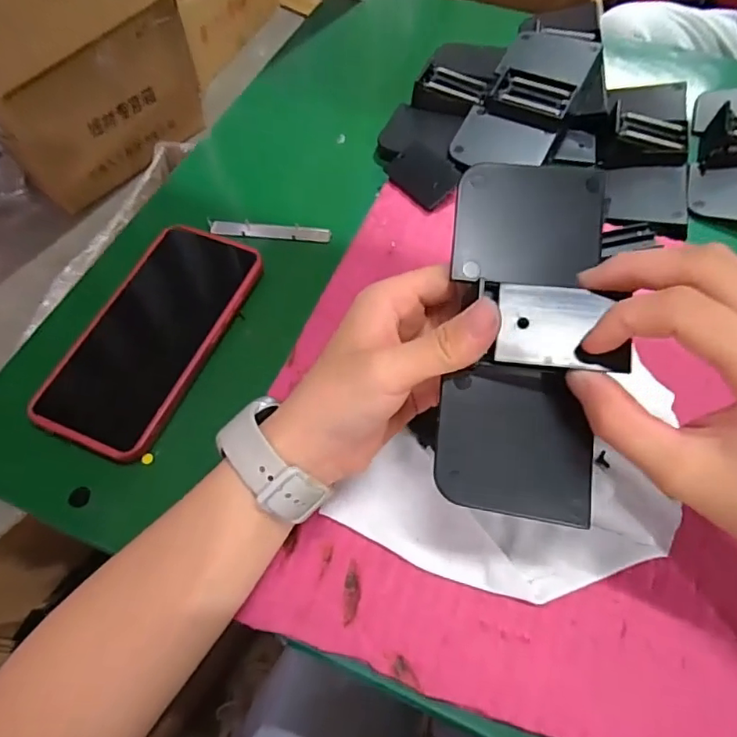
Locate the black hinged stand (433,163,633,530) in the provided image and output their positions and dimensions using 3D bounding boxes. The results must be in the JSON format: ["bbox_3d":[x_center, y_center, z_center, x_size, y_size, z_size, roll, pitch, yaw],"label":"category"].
[{"bbox_3d":[0.071,-0.018,0.246,0.070,0.024,0.163,5,81,6],"label":"black hinged stand"}]

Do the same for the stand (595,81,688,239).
[{"bbox_3d":[0.217,-0.172,0.431,0.066,0.028,0.149,9,61,5],"label":"stand"}]

